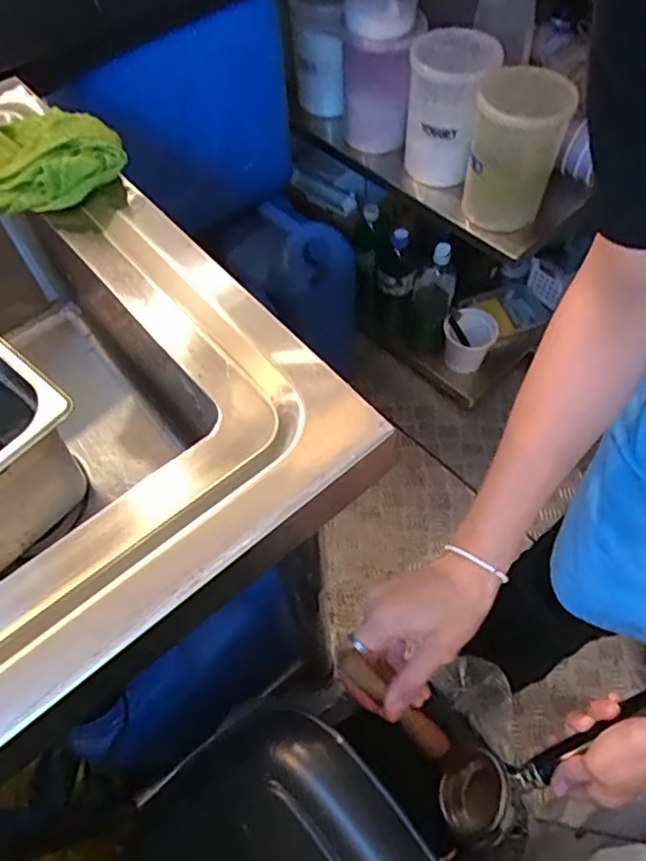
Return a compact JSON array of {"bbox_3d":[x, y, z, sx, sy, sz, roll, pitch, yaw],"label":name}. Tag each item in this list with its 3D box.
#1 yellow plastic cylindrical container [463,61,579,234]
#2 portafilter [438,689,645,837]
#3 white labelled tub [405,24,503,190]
[{"bbox_3d":[0.279,-0.405,0.892,0.122,0.208,0.127,-1,60,1],"label":"yellow plastic cylindrical container"},{"bbox_3d":[0.186,0.273,0.505,0.196,0.045,0.054,-35,62,10],"label":"portafilter"},{"bbox_3d":[0.197,-0.505,0.963,0.128,0.189,0.157,9,61,7],"label":"white labelled tub"}]

